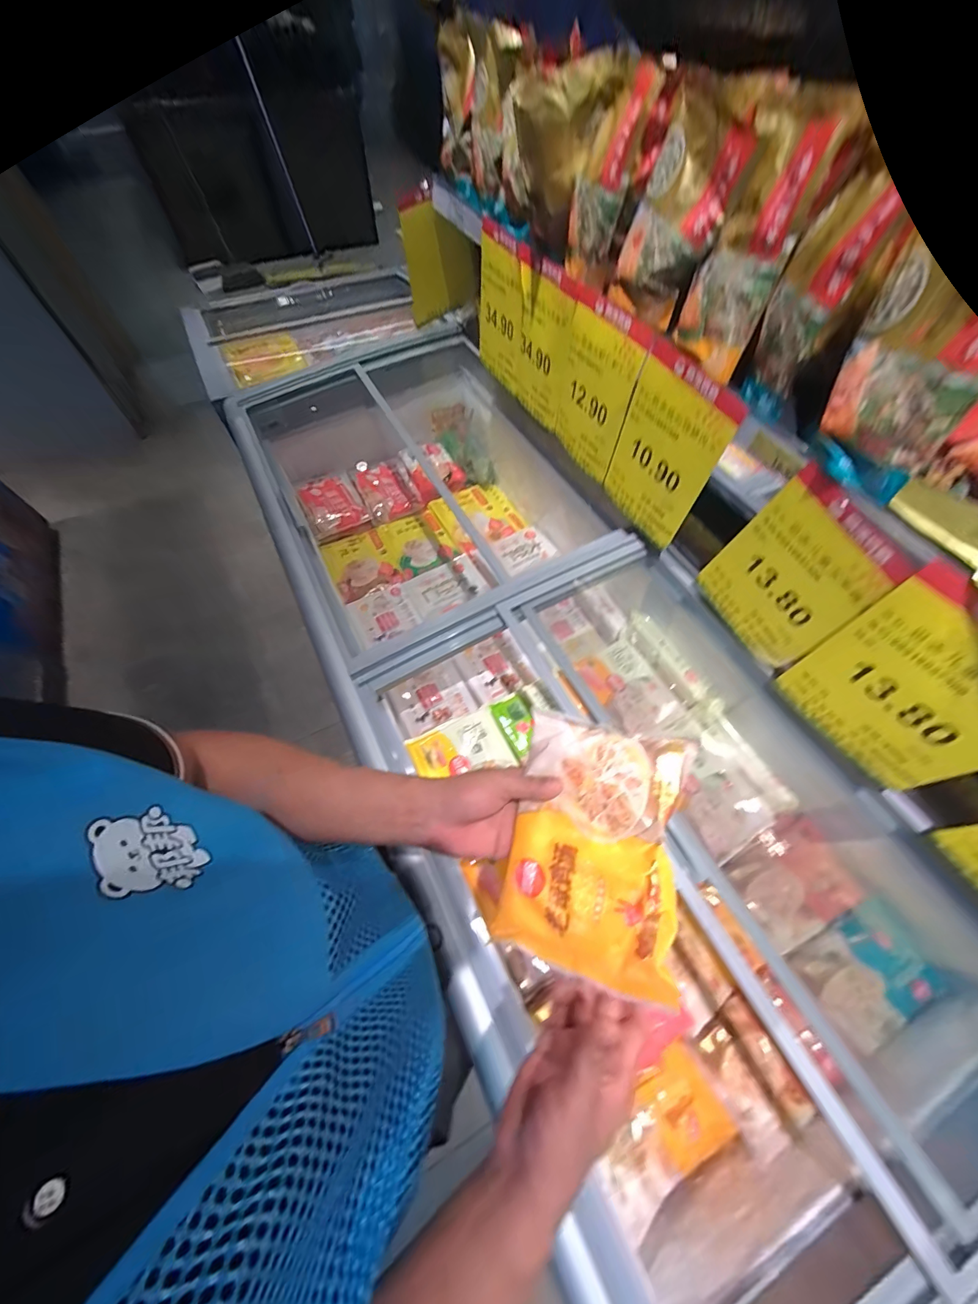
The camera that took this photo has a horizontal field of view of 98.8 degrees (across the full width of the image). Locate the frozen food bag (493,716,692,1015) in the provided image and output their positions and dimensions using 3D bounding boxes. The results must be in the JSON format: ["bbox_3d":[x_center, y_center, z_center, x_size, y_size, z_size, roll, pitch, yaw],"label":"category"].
[{"bbox_3d":[0.094,0.170,0.381,0.148,0.040,0.205,2,68,26],"label":"frozen food bag"}]

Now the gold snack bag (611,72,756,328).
[{"bbox_3d":[0.272,-0.648,0.624,0.075,0.217,0.156,-14,62,-9],"label":"gold snack bag"}]

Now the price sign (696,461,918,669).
[{"bbox_3d":[0.443,-0.109,0.628,0.007,0.276,0.195,-24,69,-13],"label":"price sign"}]

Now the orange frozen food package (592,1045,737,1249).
[{"bbox_3d":[0.262,0.739,0.643,0.207,0.044,0.136,-27,65,-15],"label":"orange frozen food package"}]

